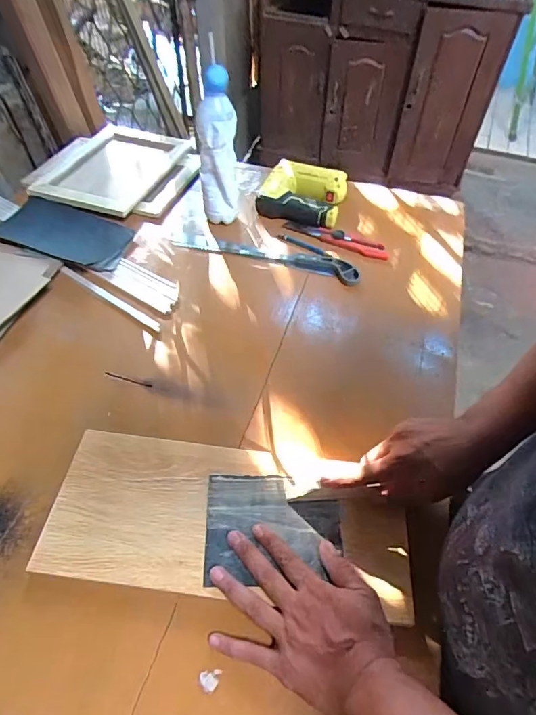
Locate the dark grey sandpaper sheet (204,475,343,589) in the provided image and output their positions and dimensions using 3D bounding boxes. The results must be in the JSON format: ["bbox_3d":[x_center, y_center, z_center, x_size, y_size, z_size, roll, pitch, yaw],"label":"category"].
[{"bbox_3d":[0.006,0.174,0.464,0.139,0.005,0.103,0,51,-3],"label":"dark grey sandpaper sheet"}]

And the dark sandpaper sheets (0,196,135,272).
[{"bbox_3d":[-0.352,-0.215,0.748,0.241,0.019,0.125,20,53,11],"label":"dark sandpaper sheets"}]

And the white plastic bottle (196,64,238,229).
[{"bbox_3d":[-0.081,-0.342,0.738,0.066,0.236,0.052,1,52,-4],"label":"white plastic bottle"}]

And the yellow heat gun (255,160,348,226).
[{"bbox_3d":[0.067,-0.315,0.845,0.154,0.045,0.143,13,52,6],"label":"yellow heat gun"}]

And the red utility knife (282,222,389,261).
[{"bbox_3d":[0.120,-0.215,0.791,0.194,0.013,0.037,20,53,12],"label":"red utility knife"}]

